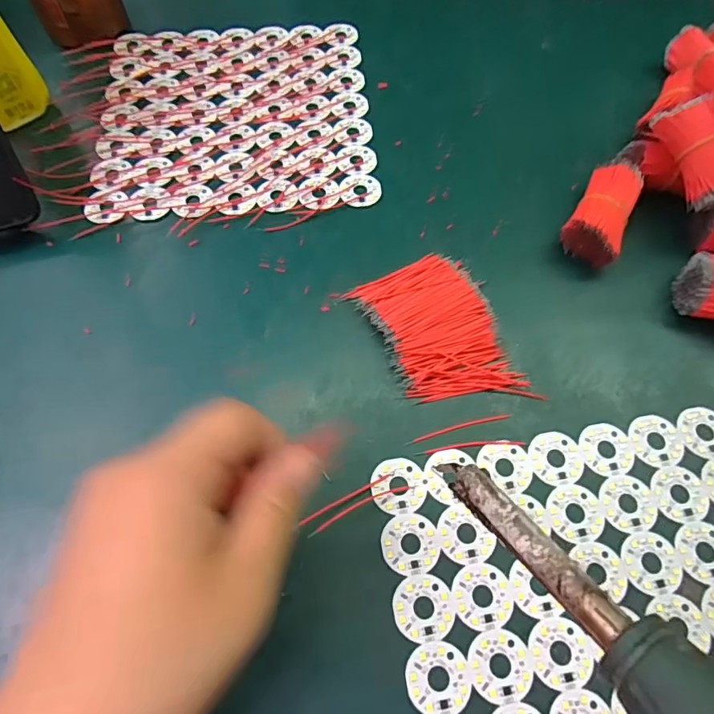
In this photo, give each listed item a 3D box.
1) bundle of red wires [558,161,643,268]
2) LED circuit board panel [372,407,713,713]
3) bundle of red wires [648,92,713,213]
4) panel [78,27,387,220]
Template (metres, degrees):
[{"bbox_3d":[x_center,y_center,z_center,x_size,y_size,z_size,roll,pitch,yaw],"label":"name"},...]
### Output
[{"bbox_3d":[0.168,-0.101,0.334,0.035,0.028,0.070,25,79,10],"label":"bundle of red wires"},{"bbox_3d":[0.130,0.139,0.245,0.212,0.004,0.208,-9,65,-5],"label":"LED circuit board panel"},{"bbox_3d":[0.227,-0.132,0.319,0.031,0.034,0.075,-25,80,-12],"label":"bundle of red wires"},{"bbox_3d":[-0.098,-0.200,0.400,0.212,0.004,0.209,-4,64,-3],"label":"panel"}]

